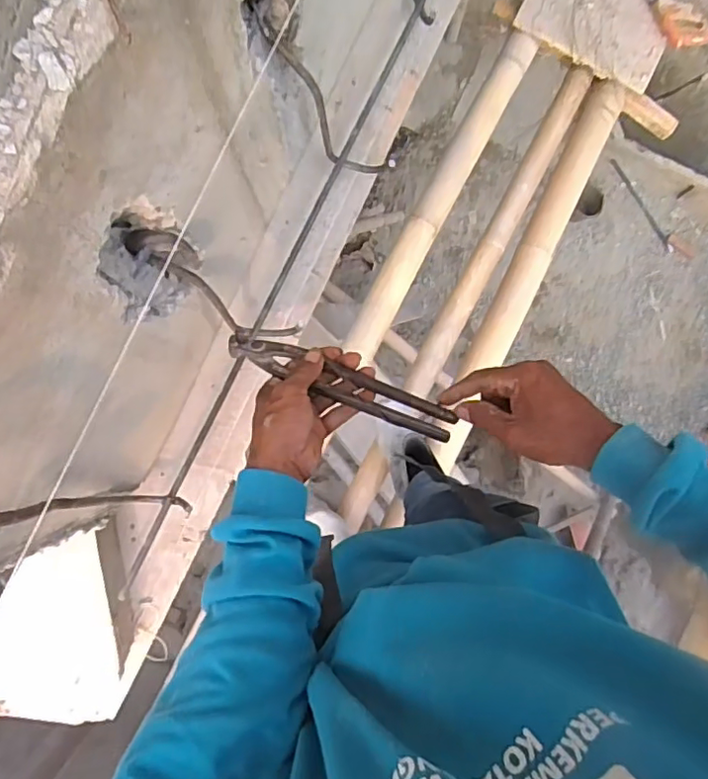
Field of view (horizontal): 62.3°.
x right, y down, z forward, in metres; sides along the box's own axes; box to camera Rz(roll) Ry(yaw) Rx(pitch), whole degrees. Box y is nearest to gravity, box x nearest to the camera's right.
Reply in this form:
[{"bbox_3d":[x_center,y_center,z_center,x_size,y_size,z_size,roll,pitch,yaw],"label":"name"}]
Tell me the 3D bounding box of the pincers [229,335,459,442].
[{"bbox_3d":[-0.015,-0.006,0.523,0.216,0.029,0.034,21,86,11],"label":"pincers"}]

